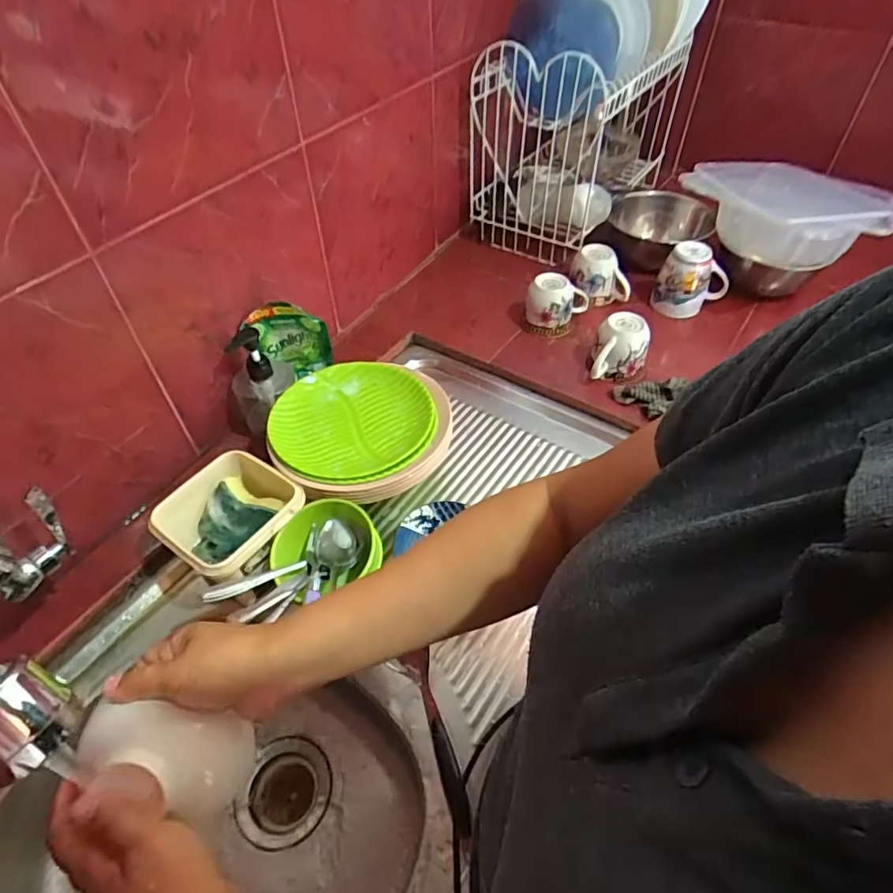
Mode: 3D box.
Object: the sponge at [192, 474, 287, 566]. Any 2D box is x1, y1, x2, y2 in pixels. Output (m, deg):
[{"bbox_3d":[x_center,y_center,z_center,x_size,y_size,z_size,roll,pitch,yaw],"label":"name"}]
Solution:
[{"bbox_3d":[-0.244,0.091,0.634,0.072,0.105,0.018,34,12,8],"label":"sponge"}]

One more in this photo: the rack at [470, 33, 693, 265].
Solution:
[{"bbox_3d":[0.231,-0.567,0.992,0.220,0.301,0.375,27,54,22],"label":"rack"}]

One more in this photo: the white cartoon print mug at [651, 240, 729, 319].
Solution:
[{"bbox_3d":[0.392,-0.265,0.883,0.102,0.101,0.080,21,52,18],"label":"white cartoon print mug"}]

